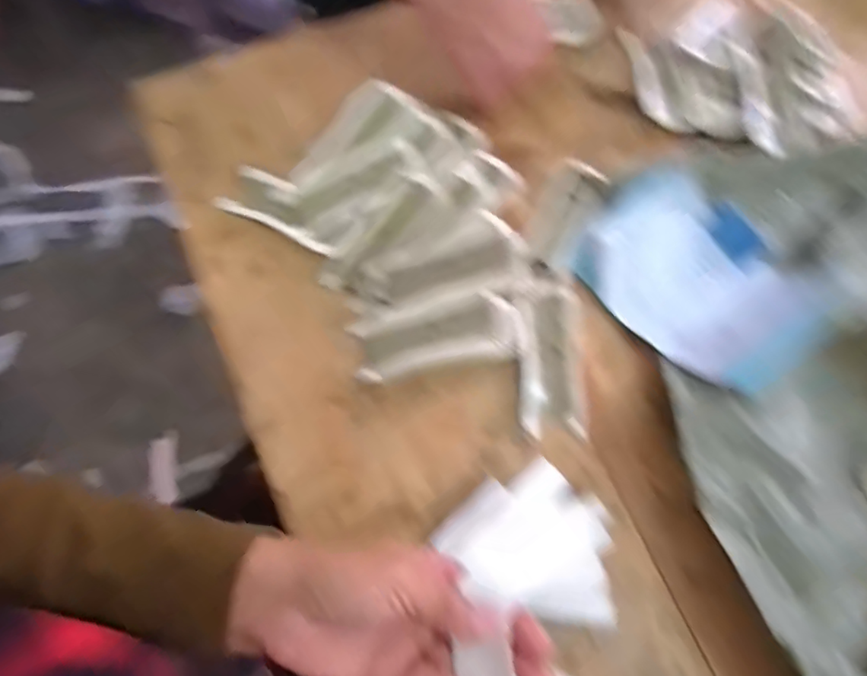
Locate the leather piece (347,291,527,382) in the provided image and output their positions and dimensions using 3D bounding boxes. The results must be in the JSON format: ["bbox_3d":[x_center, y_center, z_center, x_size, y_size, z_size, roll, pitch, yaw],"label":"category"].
[{"bbox_3d":[0.004,-0.002,0.424,0.131,0.026,0.050,-9,73,-5],"label":"leather piece"}]

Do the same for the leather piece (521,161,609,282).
[{"bbox_3d":[0.113,-0.104,0.461,0.050,0.011,0.097,28,73,7],"label":"leather piece"}]

